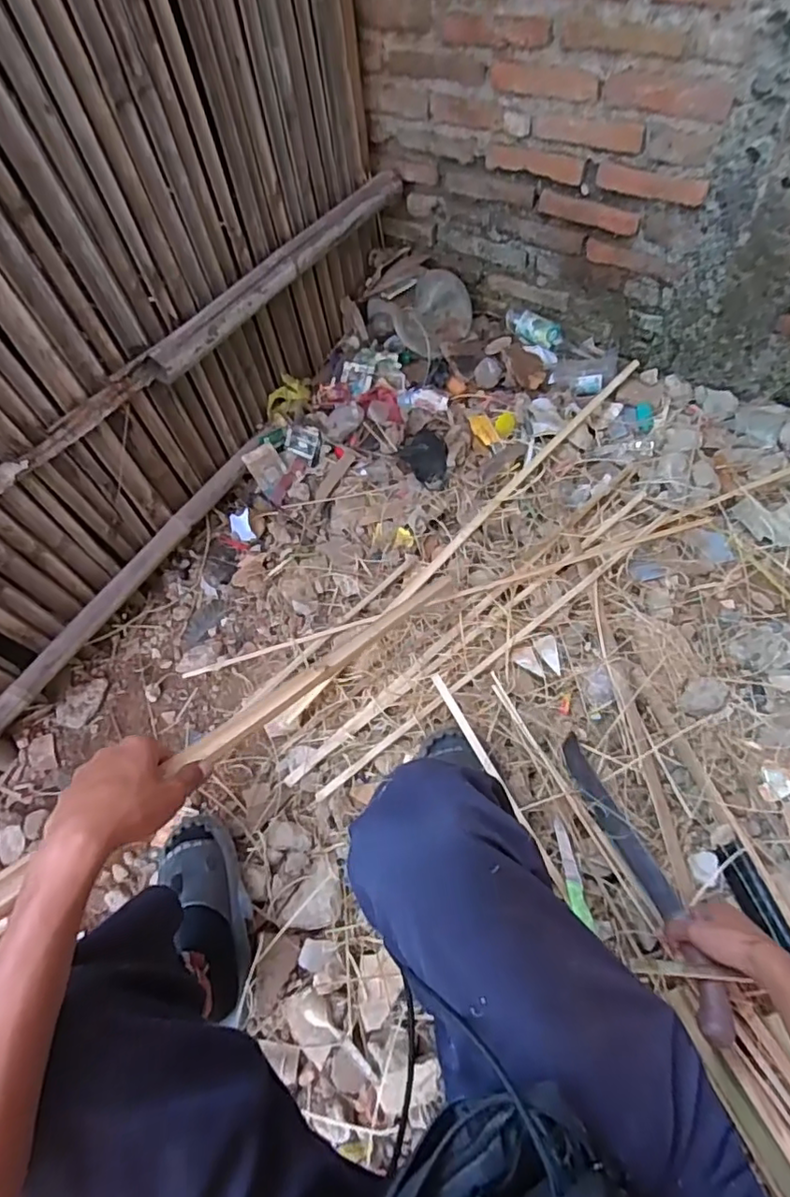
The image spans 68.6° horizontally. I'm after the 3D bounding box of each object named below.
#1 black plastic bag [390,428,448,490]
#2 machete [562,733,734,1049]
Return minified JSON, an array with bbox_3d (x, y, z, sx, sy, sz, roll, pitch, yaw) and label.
[{"bbox_3d":[0.069,-0.301,1.229,0.094,0.062,0.147,-29,60,-12],"label":"black plastic bag"},{"bbox_3d":[0.334,0.366,0.804,0.049,0.041,0.410,-15,41,-4],"label":"machete"}]

